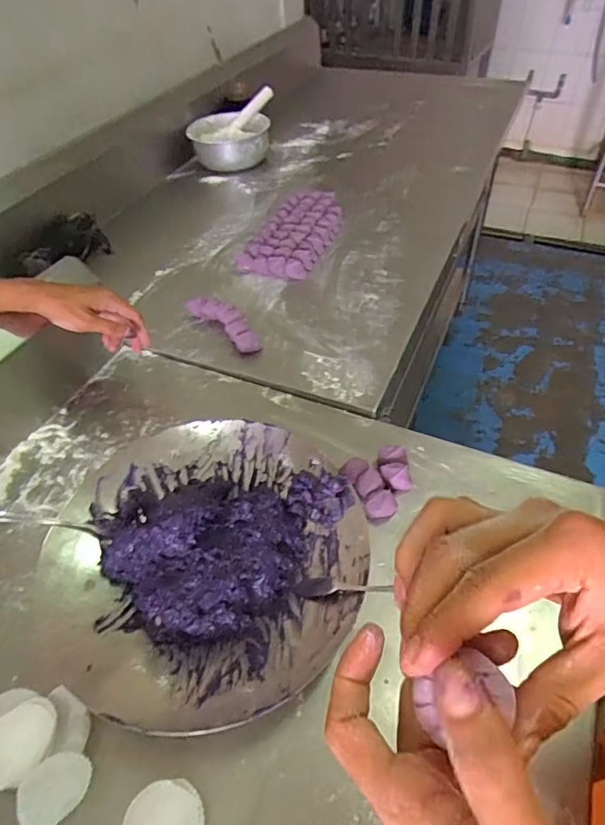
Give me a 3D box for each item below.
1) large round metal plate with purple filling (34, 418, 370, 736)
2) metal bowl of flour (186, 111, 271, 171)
[{"bbox_3d":[-0.094,0.142,0.511,0.297,0.062,0.300,-1,48,1],"label":"large round metal plate with purple filling"},{"bbox_3d":[-0.169,-0.629,1.189,0.185,0.074,0.181,-1,48,1],"label":"metal bowl of flour"}]

